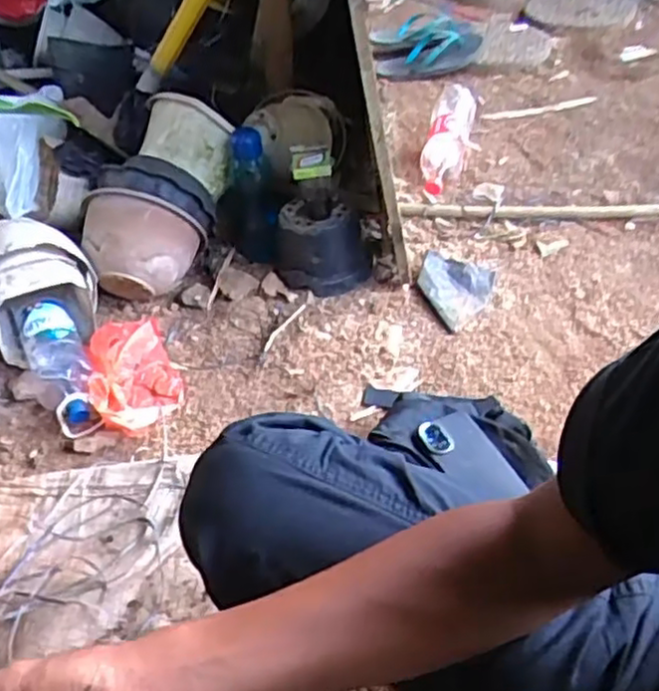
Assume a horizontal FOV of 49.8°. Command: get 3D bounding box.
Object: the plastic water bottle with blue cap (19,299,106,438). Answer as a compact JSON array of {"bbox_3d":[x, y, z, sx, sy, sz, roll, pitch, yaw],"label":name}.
[{"bbox_3d":[-0.411,0.035,1.092,0.085,0.058,0.229,-21,65,-18],"label":"plastic water bottle with blue cap"}]

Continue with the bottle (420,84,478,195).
[{"bbox_3d":[0.238,-0.419,1.435,0.087,0.060,0.301,13,65,14],"label":"bottle"}]

